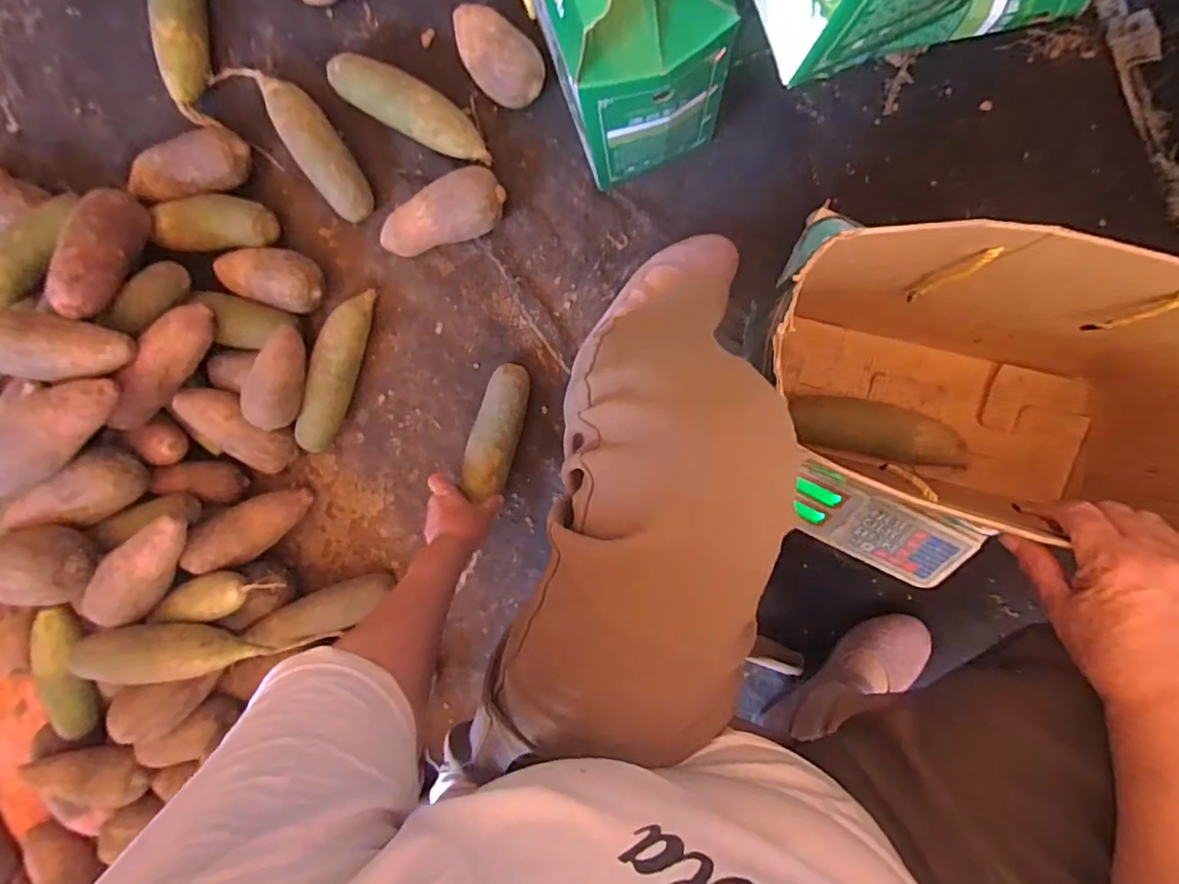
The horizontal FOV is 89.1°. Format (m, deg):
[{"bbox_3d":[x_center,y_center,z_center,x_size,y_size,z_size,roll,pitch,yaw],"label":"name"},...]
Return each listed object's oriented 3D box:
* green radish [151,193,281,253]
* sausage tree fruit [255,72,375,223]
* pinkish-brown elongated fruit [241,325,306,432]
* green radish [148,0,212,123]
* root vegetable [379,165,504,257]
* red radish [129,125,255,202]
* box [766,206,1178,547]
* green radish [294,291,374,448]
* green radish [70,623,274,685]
[{"bbox_3d":[-0.460,-0.268,0.749,0.147,0.056,0.067,0,94,6],"label":"green radish"},{"bbox_3d":[-0.333,-0.362,0.717,0.059,0.065,0.198,-29,91,7],"label":"sausage tree fruit"},{"bbox_3d":[-0.369,-0.076,0.712,0.053,0.048,0.119,18,96,4],"label":"pinkish-brown elongated fruit"},{"bbox_3d":[-0.496,-0.492,0.726,0.052,0.054,0.200,0,94,6],"label":"green radish"},{"bbox_3d":[-0.176,-0.271,0.716,0.154,0.061,0.064,-13,93,6],"label":"root vegetable"},{"bbox_3d":[-0.489,-0.333,0.740,0.144,0.064,0.069,-20,92,7],"label":"red radish"},{"bbox_3d":[0.327,-0.043,0.495,0.385,0.269,0.171,15,95,4],"label":"box"},{"bbox_3d":[-0.317,-0.089,0.754,0.049,0.056,0.210,17,96,4],"label":"green radish"},{"bbox_3d":[-0.476,0.234,0.666,0.189,0.057,0.054,0,94,6],"label":"green radish"}]

